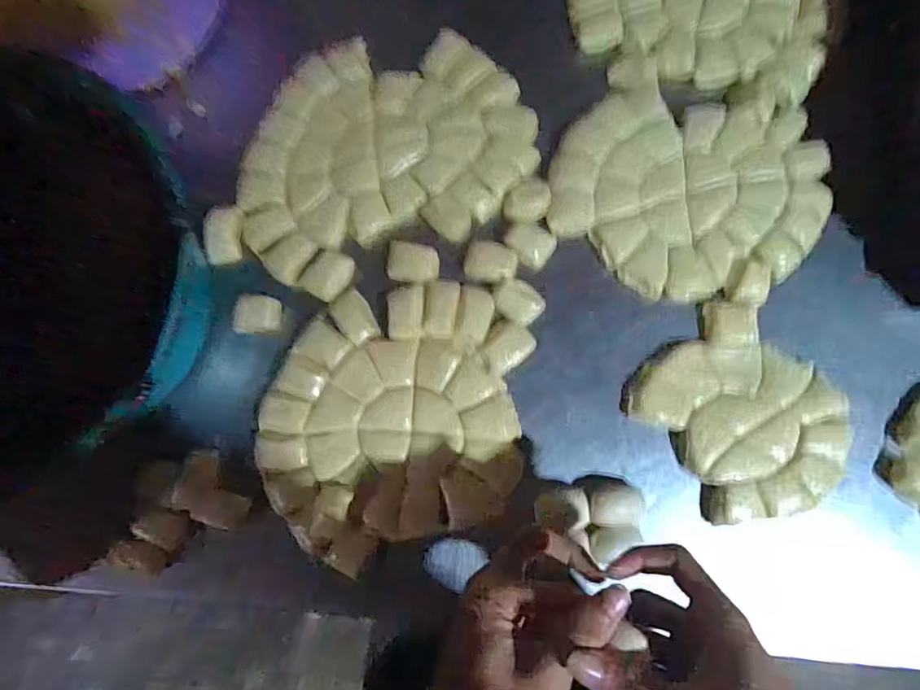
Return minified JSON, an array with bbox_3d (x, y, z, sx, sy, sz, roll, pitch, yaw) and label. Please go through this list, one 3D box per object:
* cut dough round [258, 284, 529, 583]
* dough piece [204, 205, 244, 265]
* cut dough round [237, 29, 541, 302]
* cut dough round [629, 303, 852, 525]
[{"bbox_3d":[-0.050,0.058,0.445,0.226,0.015,0.204,-18,83,-1],"label":"cut dough round"},{"bbox_3d":[-0.203,-0.095,0.461,0.029,0.014,0.048,-7,83,0],"label":"dough piece"},{"bbox_3d":[-0.072,-0.175,0.476,0.262,0.016,0.199,-25,83,-2],"label":"cut dough round"},{"bbox_3d":[0.237,0.059,0.448,0.142,0.013,0.162,-42,84,-4],"label":"cut dough round"}]

